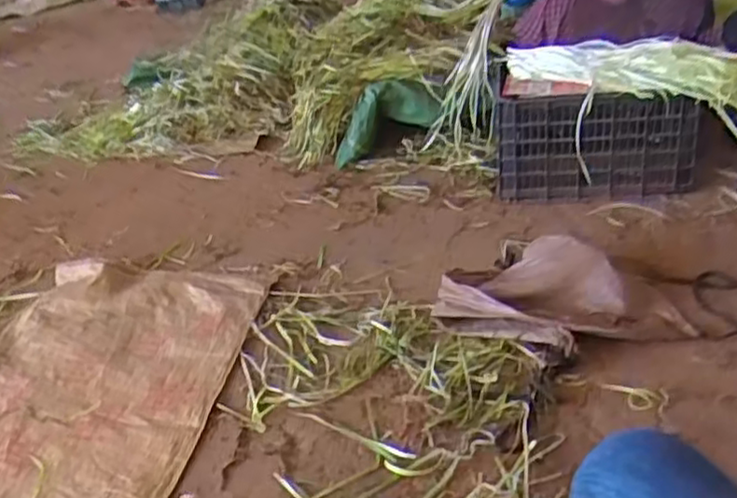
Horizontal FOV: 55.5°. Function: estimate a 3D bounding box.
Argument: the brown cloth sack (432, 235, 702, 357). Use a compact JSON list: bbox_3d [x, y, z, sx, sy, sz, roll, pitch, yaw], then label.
[{"bbox_3d":[0.374,0.082,1.352,0.454,0.098,0.268,9,33,23],"label":"brown cloth sack"}]

